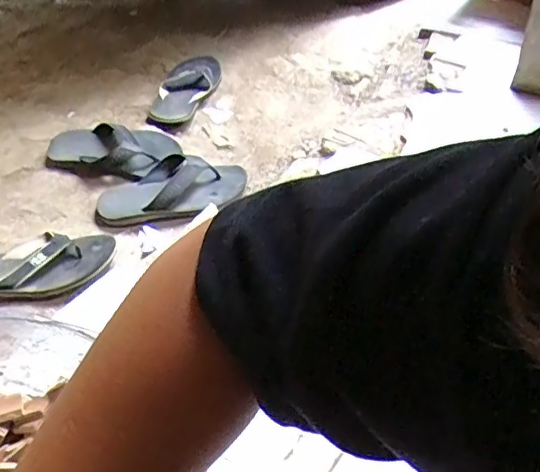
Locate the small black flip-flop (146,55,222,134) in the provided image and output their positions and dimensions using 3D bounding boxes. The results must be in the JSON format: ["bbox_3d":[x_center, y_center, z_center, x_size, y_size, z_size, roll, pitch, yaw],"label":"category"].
[{"bbox_3d":[-0.186,-0.322,1.227,0.116,0.044,0.290,6,44,10],"label":"small black flip-flop"}]

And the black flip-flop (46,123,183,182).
[{"bbox_3d":[-0.304,-0.167,1.068,0.258,0.050,0.114,6,46,11],"label":"black flip-flop"}]

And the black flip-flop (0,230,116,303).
[{"bbox_3d":[-0.382,0.049,0.883,0.264,0.041,0.124,-11,43,-8],"label":"black flip-flop"}]

